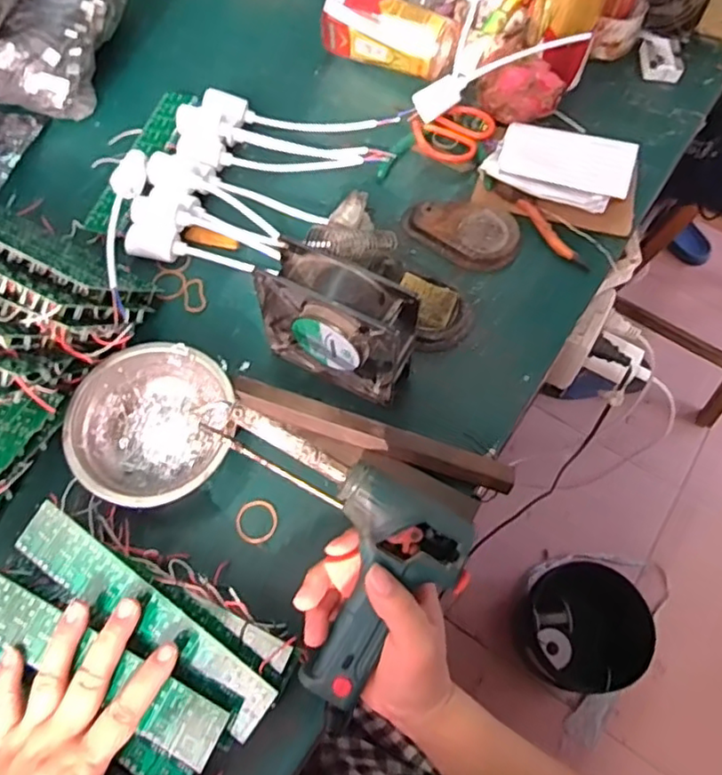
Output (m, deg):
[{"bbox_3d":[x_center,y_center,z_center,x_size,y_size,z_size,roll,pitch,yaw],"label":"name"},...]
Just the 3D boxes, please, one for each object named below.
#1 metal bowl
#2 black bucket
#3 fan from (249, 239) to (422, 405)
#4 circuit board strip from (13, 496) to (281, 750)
[{"bbox_3d":[-0.163,0.031,0.487,0.123,0.043,0.125,1,63,-1],"label":"metal bowl"},{"bbox_3d":[0.383,0.415,1.068,0.189,0.168,0.190,1,63,-1],"label":"black bucket"},{"bbox_3d":[-0.018,-0.049,0.489,0.119,0.117,0.046,27,66,11],"label":"fan"},{"bbox_3d":[-0.146,0.152,0.406,0.202,0.009,0.039,35,86,10],"label":"circuit board strip"}]

